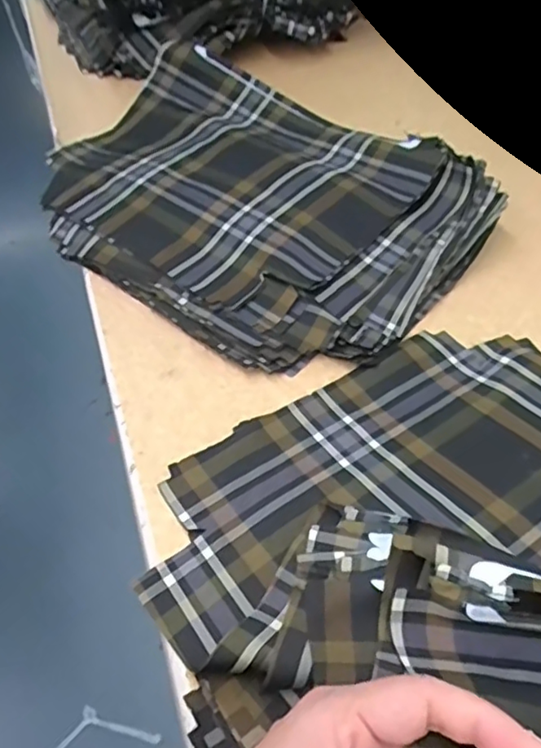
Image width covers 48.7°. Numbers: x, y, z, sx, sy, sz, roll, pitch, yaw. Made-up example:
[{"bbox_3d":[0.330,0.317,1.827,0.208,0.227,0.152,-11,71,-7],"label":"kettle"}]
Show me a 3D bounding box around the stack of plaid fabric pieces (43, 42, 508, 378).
[{"bbox_3d":[-0.027,-0.173,0.578,0.421,0.052,0.306,30,57,22],"label":"stack of plaid fabric pieces"}]

